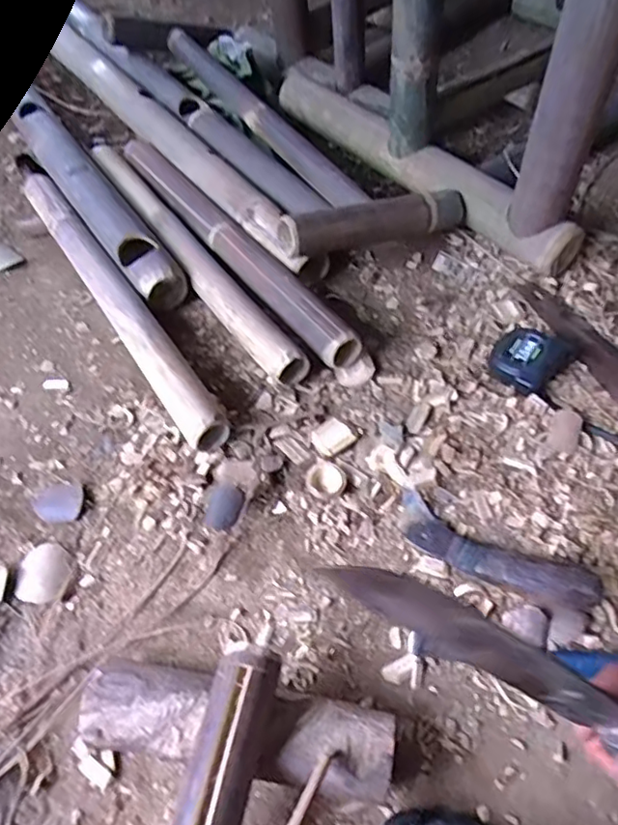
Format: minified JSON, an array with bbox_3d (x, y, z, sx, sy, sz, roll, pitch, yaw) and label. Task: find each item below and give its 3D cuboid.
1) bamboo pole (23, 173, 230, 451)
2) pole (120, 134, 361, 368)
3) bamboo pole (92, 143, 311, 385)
[{"bbox_3d":[-0.290,-0.182,0.879,0.055,0.061,0.654,-30,58,-17],"label":"bamboo pole"},{"bbox_3d":[-0.137,-0.275,0.937,0.062,0.062,0.644,-32,59,-18],"label":"pole"},{"bbox_3d":[-0.193,-0.260,0.932,0.056,0.051,0.646,-29,58,-16],"label":"bamboo pole"}]

